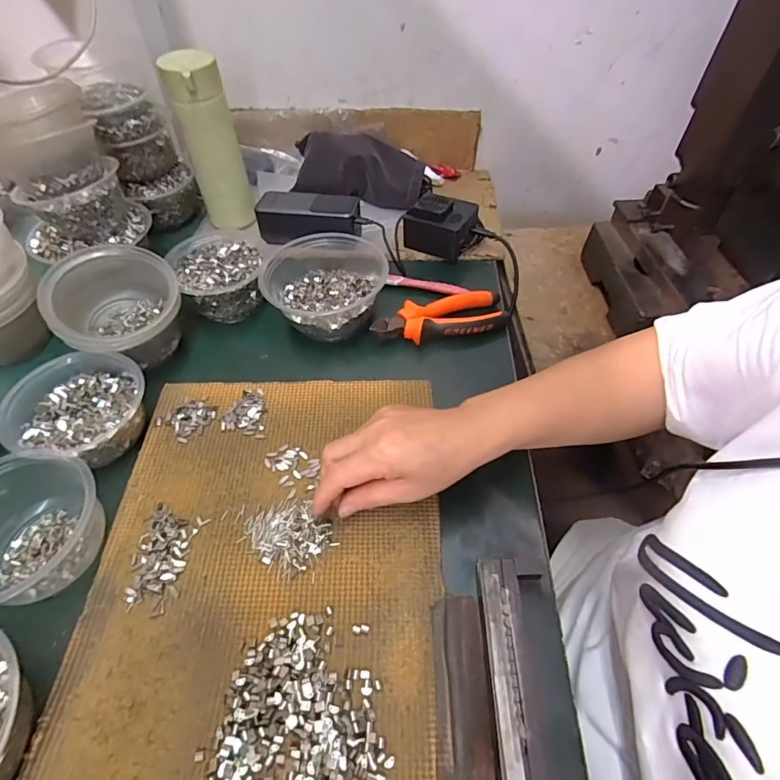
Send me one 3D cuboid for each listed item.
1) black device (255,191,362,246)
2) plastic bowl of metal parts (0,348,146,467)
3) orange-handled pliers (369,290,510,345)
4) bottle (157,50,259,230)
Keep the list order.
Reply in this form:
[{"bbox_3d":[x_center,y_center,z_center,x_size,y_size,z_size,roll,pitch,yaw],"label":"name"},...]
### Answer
[{"bbox_3d":[-0.104,-0.227,0.604,0.135,0.049,0.057,9,53,9],"label":"black device"},{"bbox_3d":[-0.277,0.021,0.412,0.112,0.054,0.106,-1,52,1],"label":"plastic bowl of metal parts"},{"bbox_3d":[0.056,-0.081,0.505,0.146,0.015,0.055,-12,53,-7],"label":"orange-handled pliers"},{"bbox_3d":[-0.218,-0.298,0.566,0.065,0.185,0.056,-16,53,-10],"label":"bottle"}]

